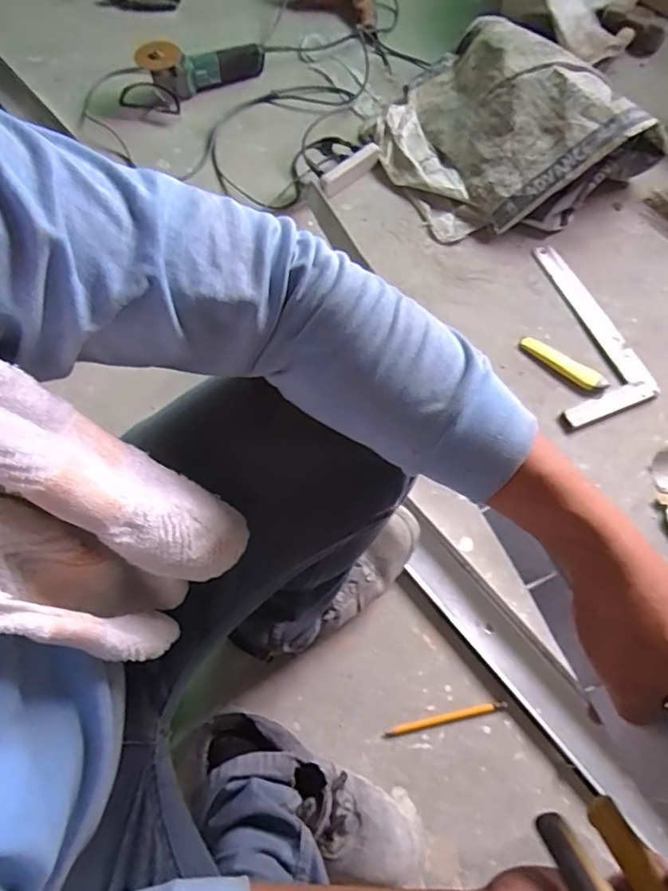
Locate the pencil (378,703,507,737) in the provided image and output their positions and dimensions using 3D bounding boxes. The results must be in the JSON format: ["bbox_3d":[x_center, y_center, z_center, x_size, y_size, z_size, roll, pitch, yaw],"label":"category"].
[{"bbox_3d":[0.146,0.360,0.722,0.164,0.004,0.012,-13,66,-2],"label":"pencil"}]

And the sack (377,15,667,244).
[{"bbox_3d":[0.310,-0.617,1.067,0.399,0.155,0.483,-34,68,-11],"label":"sack"}]

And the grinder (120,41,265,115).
[{"bbox_3d":[-0.320,-0.844,1.220,0.333,0.097,0.106,-27,67,-9],"label":"grinder"}]

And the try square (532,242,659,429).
[{"bbox_3d":[0.410,-0.206,0.948,0.156,0.011,0.346,-17,66,-4],"label":"try square"}]

